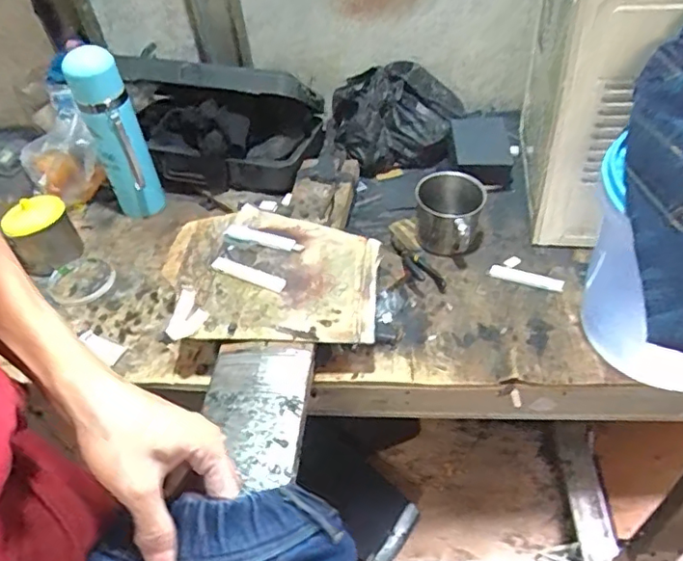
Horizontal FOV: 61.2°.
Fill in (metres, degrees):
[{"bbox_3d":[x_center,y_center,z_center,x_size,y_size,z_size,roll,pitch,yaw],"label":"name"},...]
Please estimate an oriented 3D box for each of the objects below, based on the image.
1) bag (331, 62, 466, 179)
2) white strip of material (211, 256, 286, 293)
[{"bbox_3d":[0.082,-0.235,0.837,0.182,0.115,0.118,-4,45,3],"label":"bag"},{"bbox_3d":[-0.103,-0.007,0.632,0.092,0.008,0.017,18,50,23],"label":"white strip of material"}]

